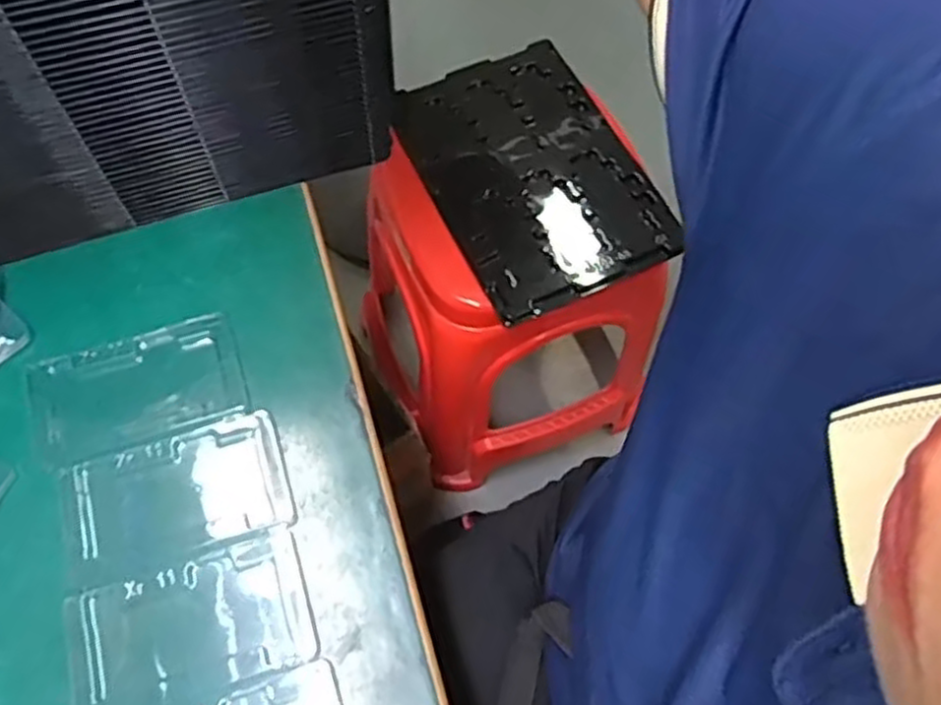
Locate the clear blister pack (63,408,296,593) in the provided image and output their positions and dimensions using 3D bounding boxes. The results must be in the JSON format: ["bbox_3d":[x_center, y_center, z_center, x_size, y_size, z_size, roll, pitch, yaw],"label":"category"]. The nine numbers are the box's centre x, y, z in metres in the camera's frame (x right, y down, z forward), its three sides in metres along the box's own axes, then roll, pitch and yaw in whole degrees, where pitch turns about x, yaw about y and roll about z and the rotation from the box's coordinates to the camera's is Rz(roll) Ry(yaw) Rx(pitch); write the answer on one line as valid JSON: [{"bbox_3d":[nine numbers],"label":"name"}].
[{"bbox_3d":[-0.175,0.085,0.454,0.127,0.007,0.077,-19,67,-9],"label":"clear blister pack"}]

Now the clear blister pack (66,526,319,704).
[{"bbox_3d":[-0.155,0.153,0.424,0.127,0.008,0.075,-18,67,-9],"label":"clear blister pack"}]

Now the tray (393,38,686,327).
[{"bbox_3d":[0.071,-0.210,0.881,0.229,0.023,0.324,-24,68,-11],"label":"tray"}]

